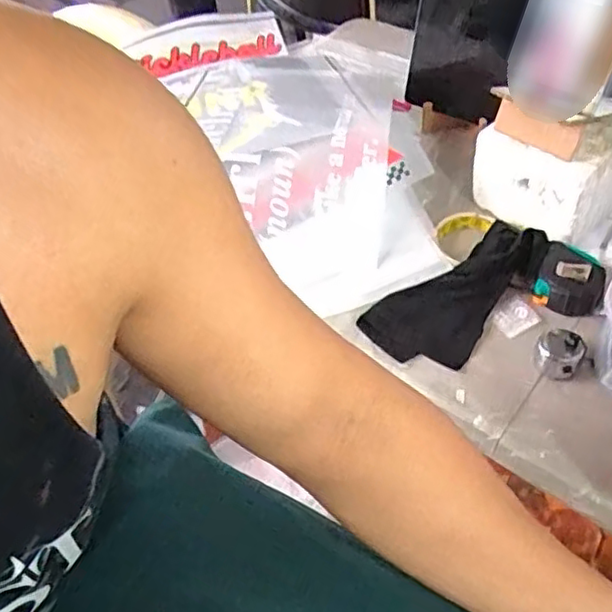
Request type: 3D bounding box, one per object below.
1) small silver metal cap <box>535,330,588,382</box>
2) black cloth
[{"bbox_3d":[0.258,0.046,0.656,0.045,0.034,0.046,25,58,23],"label":"small silver metal cap"},{"bbox_3d":[0.177,-0.006,0.725,0.218,0.032,0.112,-36,55,-3],"label":"black cloth"}]

